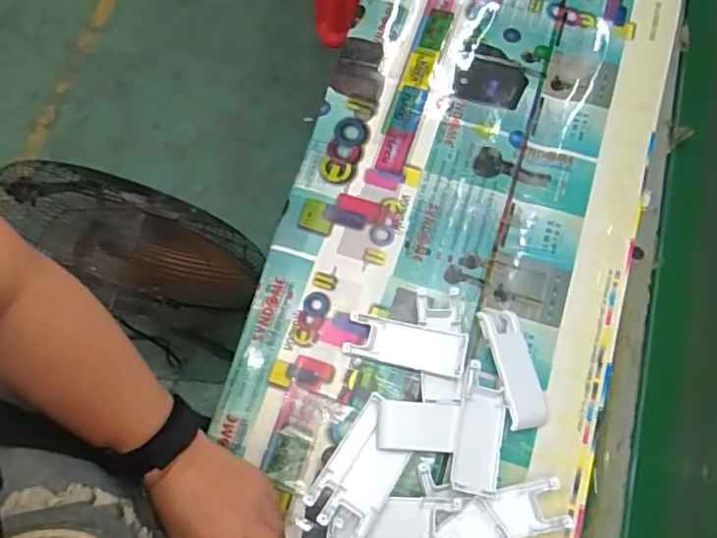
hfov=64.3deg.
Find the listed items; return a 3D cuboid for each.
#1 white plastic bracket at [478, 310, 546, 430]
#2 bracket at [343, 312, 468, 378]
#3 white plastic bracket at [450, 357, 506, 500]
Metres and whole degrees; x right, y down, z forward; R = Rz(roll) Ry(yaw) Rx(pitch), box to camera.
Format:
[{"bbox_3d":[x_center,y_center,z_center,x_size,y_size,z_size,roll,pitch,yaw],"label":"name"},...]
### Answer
[{"bbox_3d":[0.135,0.085,0.498,0.038,0.013,0.105,-5,67,-22],"label":"white plastic bracket"},{"bbox_3d":[0.041,0.066,0.505,0.102,0.018,0.040,13,72,4],"label":"bracket"},{"bbox_3d":[0.102,0.133,0.475,0.037,0.011,0.102,11,72,4],"label":"white plastic bracket"}]

